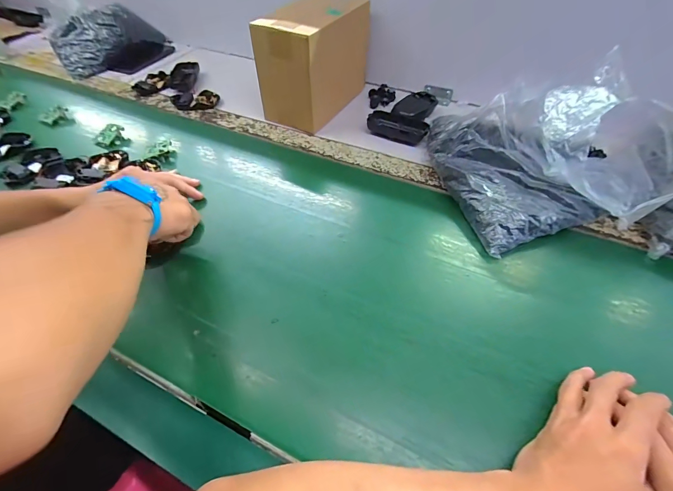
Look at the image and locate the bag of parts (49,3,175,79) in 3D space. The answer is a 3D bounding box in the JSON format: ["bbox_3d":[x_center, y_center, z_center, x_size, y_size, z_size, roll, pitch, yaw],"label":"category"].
[{"bbox_3d":[-0.544,-0.504,0.797,0.252,0.091,0.166,-28,56,-19],"label":"bag of parts"}]

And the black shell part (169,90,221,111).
[{"bbox_3d":[-0.295,-0.304,0.682,0.092,0.019,0.053,0,52,1],"label":"black shell part"}]

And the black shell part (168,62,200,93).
[{"bbox_3d":[-0.344,-0.385,0.746,0.057,0.021,0.117,-2,52,0],"label":"black shell part"}]

